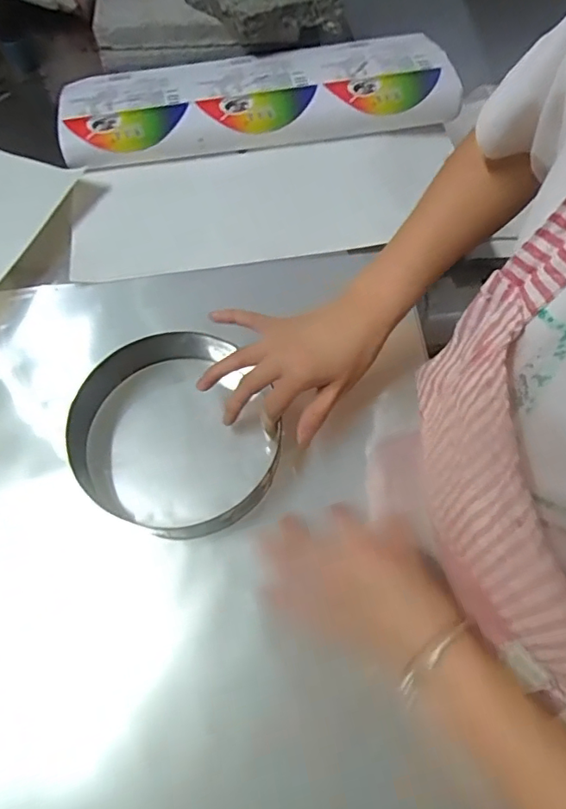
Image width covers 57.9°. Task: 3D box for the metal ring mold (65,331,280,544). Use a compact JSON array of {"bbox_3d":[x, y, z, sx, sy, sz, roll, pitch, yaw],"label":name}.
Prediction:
[{"bbox_3d":[-0.093,0.023,0.464,0.184,0.051,0.175,0,66,-1],"label":"metal ring mold"}]

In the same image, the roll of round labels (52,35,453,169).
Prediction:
[{"bbox_3d":[-0.030,-0.397,0.665,0.489,0.063,0.149,-10,67,-6],"label":"roll of round labels"}]

